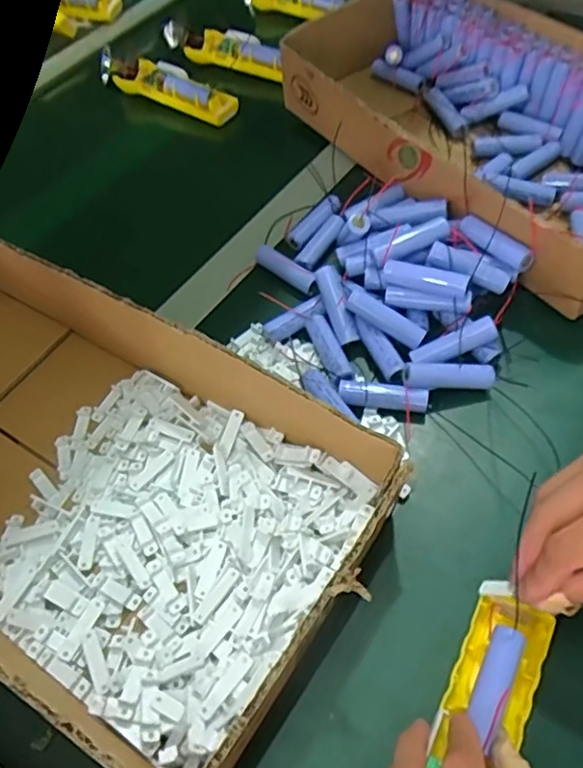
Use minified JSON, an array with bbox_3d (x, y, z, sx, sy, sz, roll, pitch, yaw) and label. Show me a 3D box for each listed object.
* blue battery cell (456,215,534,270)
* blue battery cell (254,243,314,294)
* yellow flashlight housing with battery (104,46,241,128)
[{"bbox_3d":[0.161,-0.113,0.489,0.065,0.014,0.020,36,66,27],"label":"blue battery cell"},{"bbox_3d":[-0.005,-0.101,0.541,0.066,0.018,0.014,35,65,26],"label":"blue battery cell"},{"bbox_3d":[-0.154,-0.360,0.740,0.207,0.033,0.044,24,61,21],"label":"yellow flashlight housing with battery"}]

